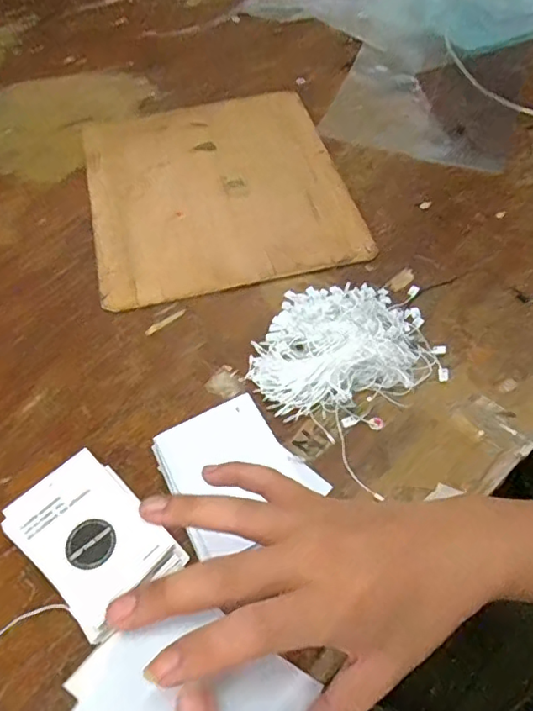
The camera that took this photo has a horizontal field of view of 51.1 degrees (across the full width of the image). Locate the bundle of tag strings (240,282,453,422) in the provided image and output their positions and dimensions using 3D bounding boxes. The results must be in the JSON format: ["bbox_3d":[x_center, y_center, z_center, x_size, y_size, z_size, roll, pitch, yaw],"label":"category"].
[{"bbox_3d":[0.057,-0.021,0.432,0.145,0.037,0.112,-14,56,-8],"label":"bundle of tag strings"}]

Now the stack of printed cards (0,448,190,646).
[{"bbox_3d":[-0.105,0.115,0.346,0.099,0.032,0.066,39,64,25],"label":"stack of printed cards"}]

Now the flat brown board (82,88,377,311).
[{"bbox_3d":[-0.053,-0.180,0.570,0.249,0.004,0.293,-12,55,-7],"label":"flat brown board"}]

